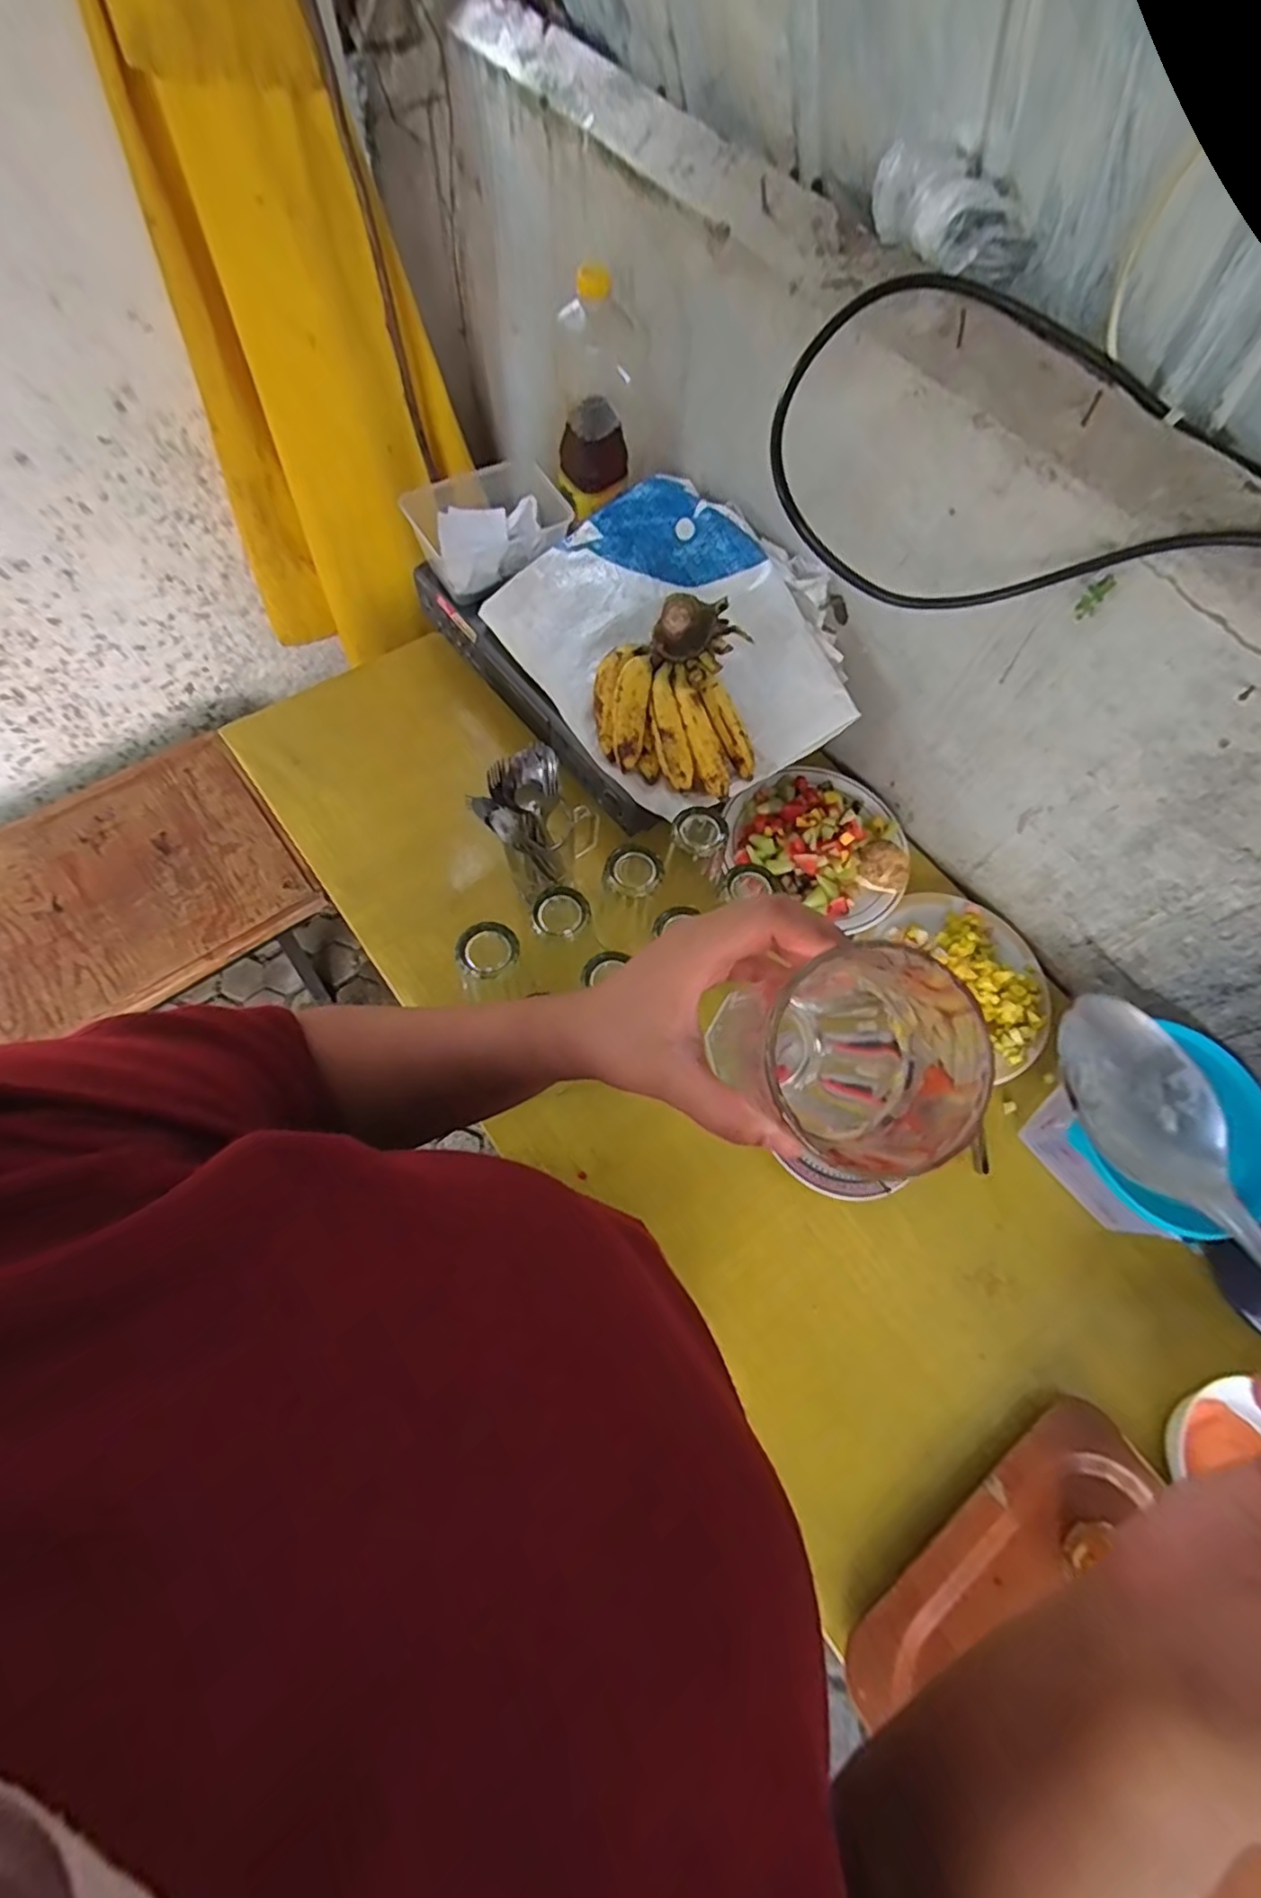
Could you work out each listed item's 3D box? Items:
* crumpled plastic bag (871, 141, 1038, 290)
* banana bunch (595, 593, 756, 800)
[{"bbox_3d":[0.240,-0.544,0.492,0.118,0.045,0.048,42,73,12],"label":"crumpled plastic bag"},{"bbox_3d":[0.047,-0.248,0.675,0.152,0.097,0.170,-9,70,-6],"label":"banana bunch"}]

